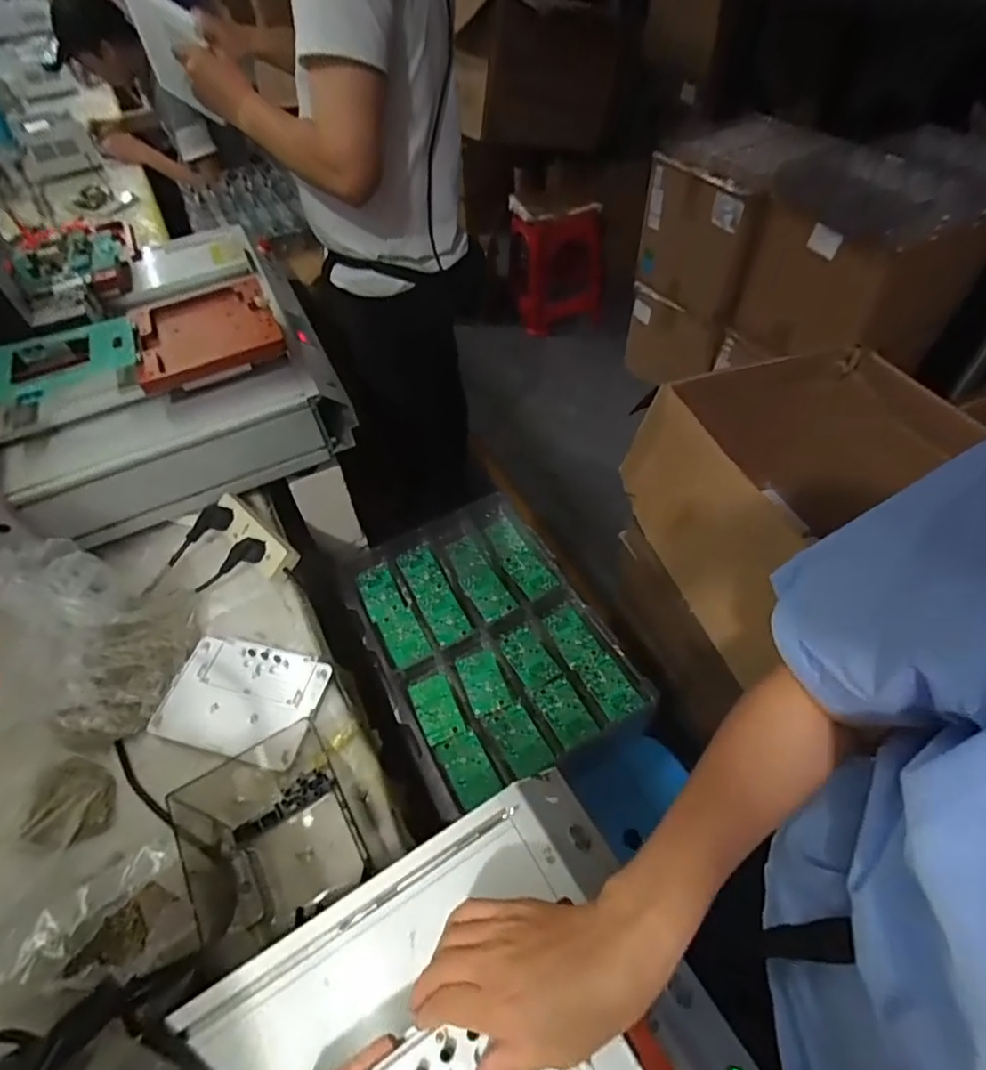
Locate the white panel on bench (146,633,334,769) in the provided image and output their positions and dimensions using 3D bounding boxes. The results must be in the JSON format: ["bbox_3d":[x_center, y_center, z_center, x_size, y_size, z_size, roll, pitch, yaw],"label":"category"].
[{"bbox_3d":[-0.306,0.198,0.701,0.189,0.017,0.136,10,54,11],"label":"white panel on bench"}]

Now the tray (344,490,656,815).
[{"bbox_3d":[-0.022,0.156,0.952,0.340,0.038,0.491,-26,55,-16],"label":"tray"}]

